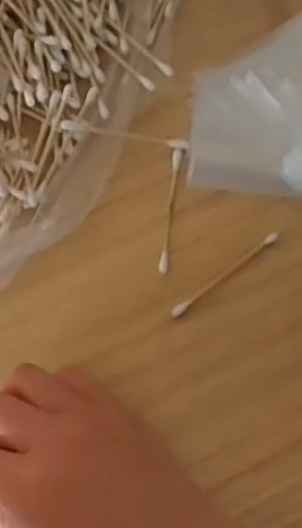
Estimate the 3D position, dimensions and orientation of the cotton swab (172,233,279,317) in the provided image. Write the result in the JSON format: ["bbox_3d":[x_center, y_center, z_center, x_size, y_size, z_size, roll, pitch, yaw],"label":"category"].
[{"bbox_3d":[0.040,0.005,0.348,0.071,0.004,0.005,-37,75,-10],"label":"cotton swab"}]

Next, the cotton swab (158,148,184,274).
[{"bbox_3d":[0.011,-0.030,0.358,0.005,0.004,0.072,7,72,3],"label":"cotton swab"}]

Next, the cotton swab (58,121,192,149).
[{"bbox_3d":[-0.014,-0.072,0.367,0.070,0.009,0.007,6,72,3],"label":"cotton swab"}]

